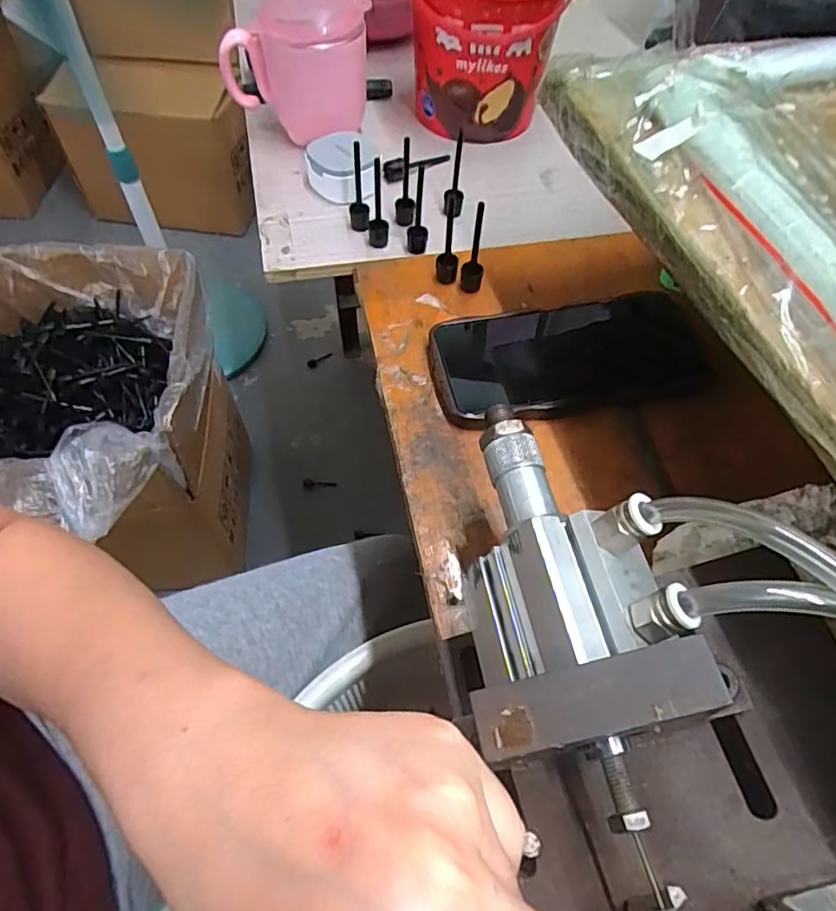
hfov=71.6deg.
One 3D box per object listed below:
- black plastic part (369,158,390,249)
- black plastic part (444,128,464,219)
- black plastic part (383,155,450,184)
[{"bbox_3d":[-0.029,-0.176,0.406,0.013,0.060,0.016,-17,60,-13],"label":"black plastic part"},{"bbox_3d":[0.029,-0.206,0.429,0.013,0.060,0.018,9,58,3],"label":"black plastic part"},{"bbox_3d":[0.001,-0.242,0.481,0.061,0.019,0.012,-24,62,-16],"label":"black plastic part"}]

